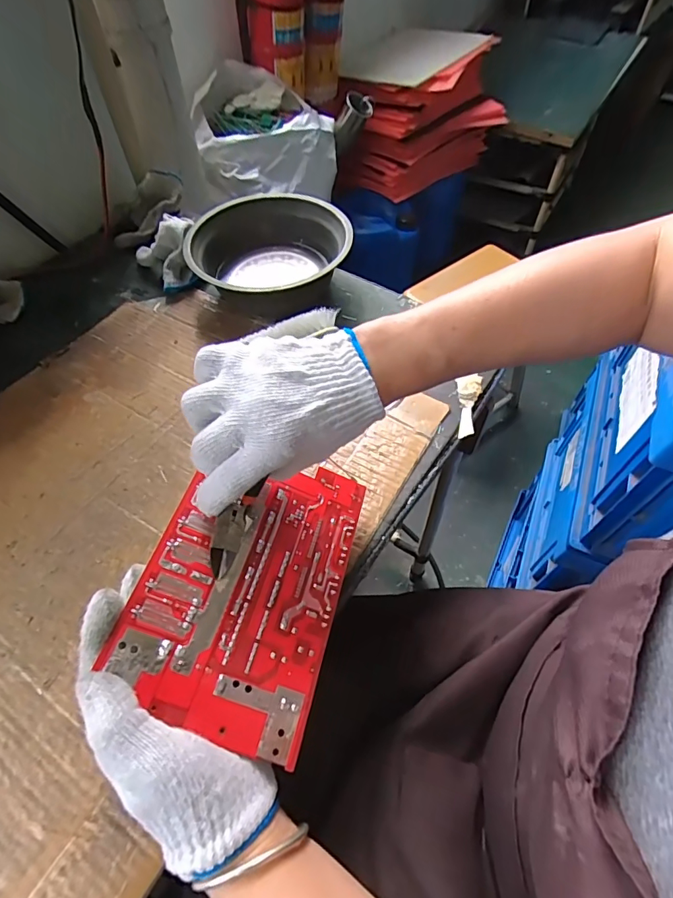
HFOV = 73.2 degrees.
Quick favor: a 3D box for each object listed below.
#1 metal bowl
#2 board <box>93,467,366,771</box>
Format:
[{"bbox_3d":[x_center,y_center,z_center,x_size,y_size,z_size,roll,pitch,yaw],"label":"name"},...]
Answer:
[{"bbox_3d":[-0.079,-0.229,0.546,0.180,0.065,0.177,0,56,0],"label":"metal bowl"},{"bbox_3d":[-0.058,0.085,0.312,0.126,0.004,0.188,24,55,-9],"label":"board"}]

